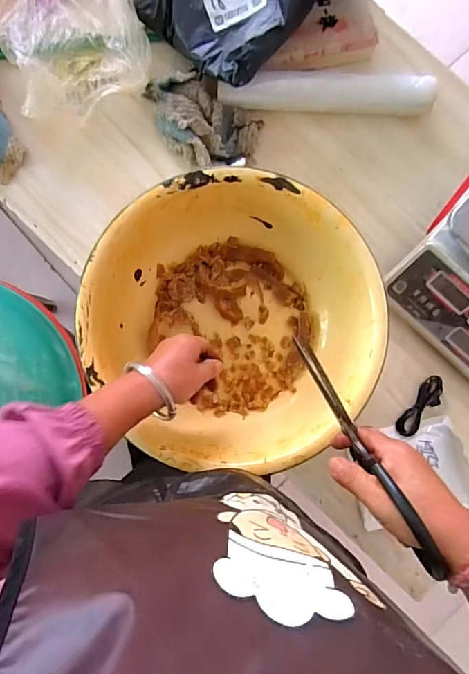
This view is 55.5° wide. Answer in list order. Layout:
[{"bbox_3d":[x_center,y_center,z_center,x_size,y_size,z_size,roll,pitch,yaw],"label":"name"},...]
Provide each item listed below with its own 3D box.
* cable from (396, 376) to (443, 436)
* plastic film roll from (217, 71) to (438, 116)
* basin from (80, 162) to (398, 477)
[{"bbox_3d":[0.257,0.096,0.614,0.032,0.012,0.093,39,85,2],"label":"cable"},{"bbox_3d":[0.128,-0.341,0.619,0.292,0.037,0.044,2,85,-1],"label":"plastic film roll"},{"bbox_3d":[0.000,-0.022,0.559,0.326,0.112,0.332,0,85,-1],"label":"basin"}]

